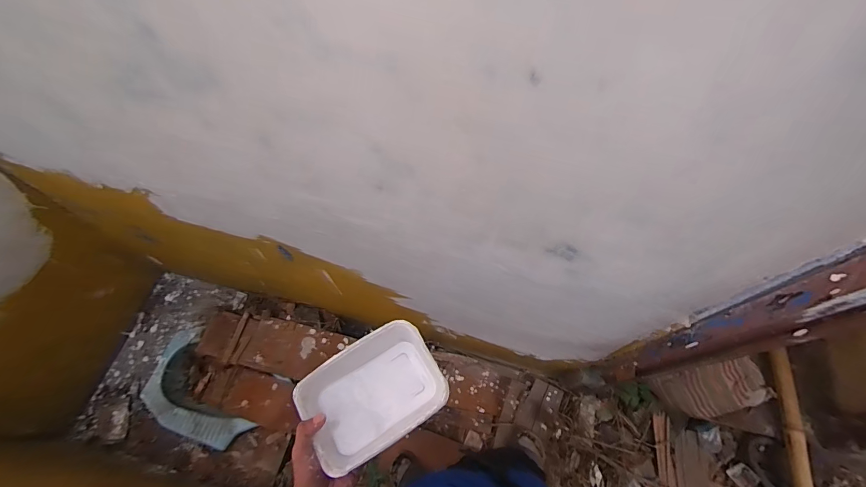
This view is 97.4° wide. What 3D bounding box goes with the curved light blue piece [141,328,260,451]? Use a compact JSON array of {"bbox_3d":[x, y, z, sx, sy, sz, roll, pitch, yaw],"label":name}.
[{"bbox_3d":[-0.820,0.520,1.297,0.250,0.073,0.442,-36,68,-16],"label":"curved light blue piece"}]

